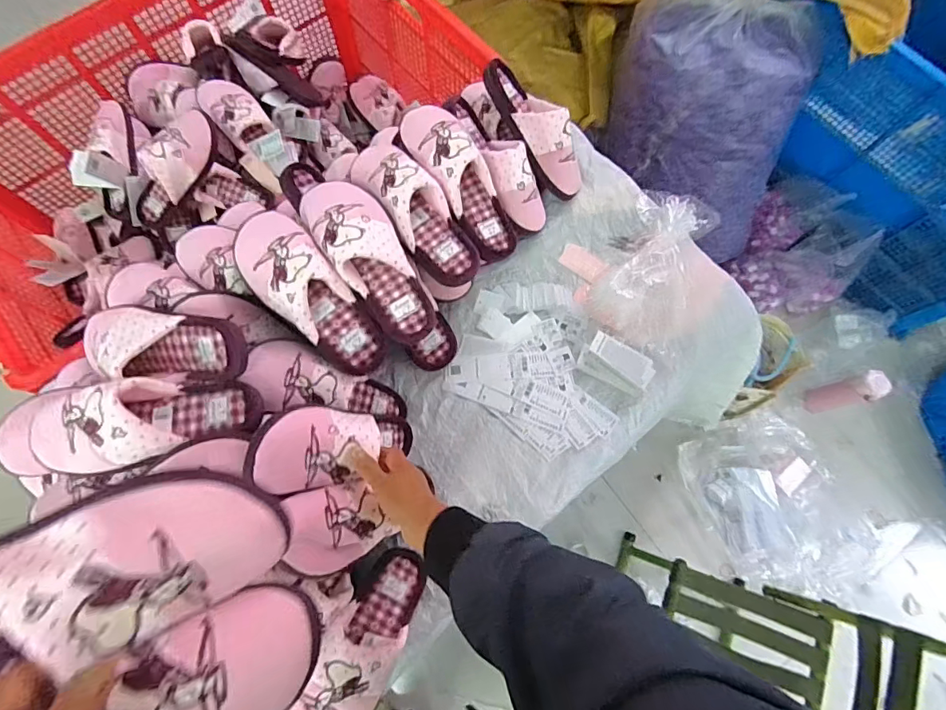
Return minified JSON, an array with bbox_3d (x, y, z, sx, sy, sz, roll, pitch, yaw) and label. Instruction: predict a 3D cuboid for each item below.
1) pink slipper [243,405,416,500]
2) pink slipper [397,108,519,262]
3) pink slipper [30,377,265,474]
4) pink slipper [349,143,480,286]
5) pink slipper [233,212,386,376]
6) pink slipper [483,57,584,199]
[{"bbox_3d":[-0.152,0.106,0.588,0.067,0.242,0.089,-30,74,32],"label":"pink slipper"},{"bbox_3d":[-0.015,-0.256,0.682,0.090,0.112,0.232,-36,79,-10],"label":"pink slipper"},{"bbox_3d":[-0.374,0.075,0.536,0.242,0.077,0.093,-8,75,-18],"label":"pink slipper"},{"bbox_3d":[-0.080,-0.203,0.658,0.085,0.073,0.244,-38,93,-11],"label":"pink slipper"},{"bbox_3d":[-0.209,-0.073,0.602,0.100,0.089,0.243,-42,103,-12],"label":"pink slipper"},{"bbox_3d":[0.112,-0.375,0.771,0.078,0.085,0.241,-40,99,-11],"label":"pink slipper"}]

